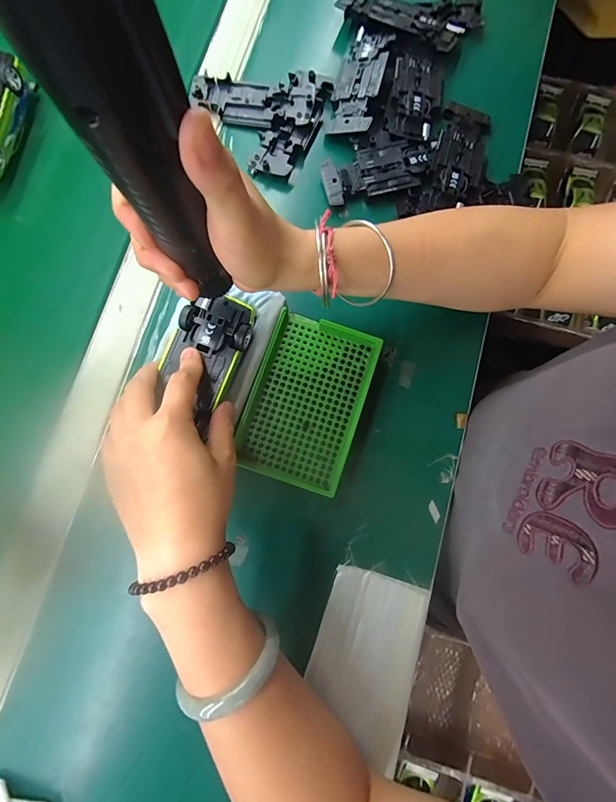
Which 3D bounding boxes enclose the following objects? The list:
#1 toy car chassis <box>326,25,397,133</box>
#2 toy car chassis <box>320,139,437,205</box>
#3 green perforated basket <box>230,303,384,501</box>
[{"bbox_3d":[0.052,-0.321,0.358,0.043,0.014,0.124,15,80,2],"label":"toy car chassis"},{"bbox_3d":[0.070,-0.222,0.350,0.110,0.012,0.050,-11,80,-3],"label":"toy car chassis"},{"bbox_3d":[0.000,0.000,0.312,0.090,0.026,0.136,19,80,2],"label":"green perforated basket"}]

